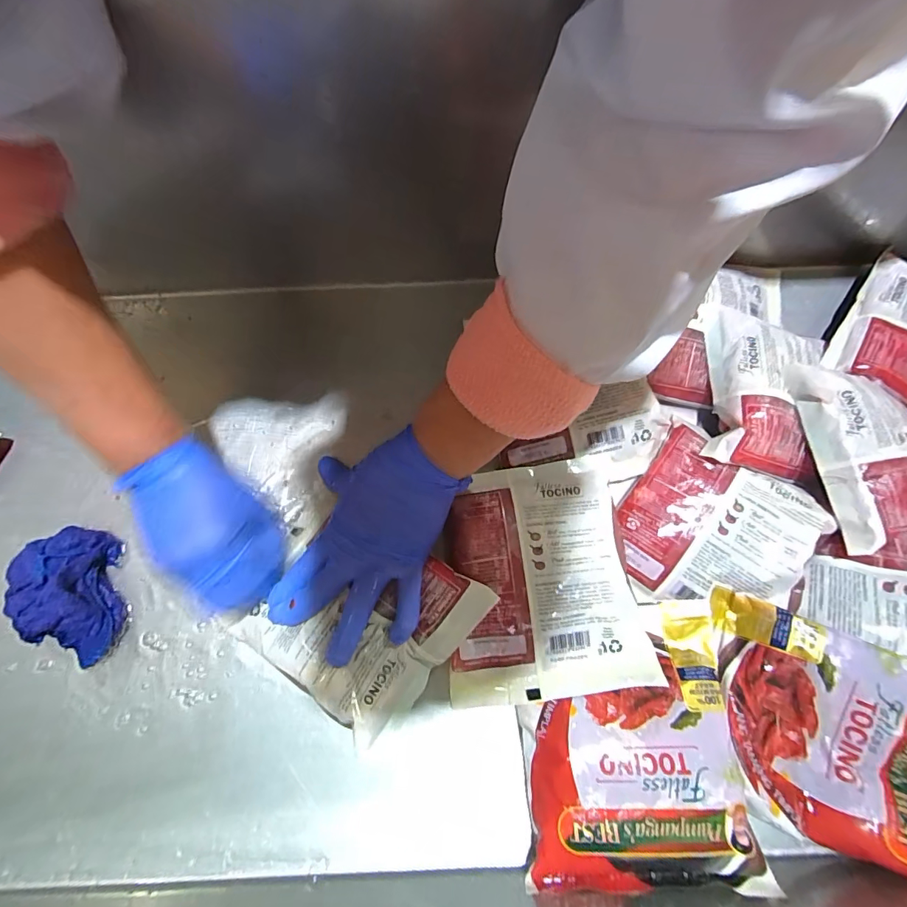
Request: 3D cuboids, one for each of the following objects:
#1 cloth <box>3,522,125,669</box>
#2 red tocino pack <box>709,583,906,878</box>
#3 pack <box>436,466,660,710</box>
[{"bbox_3d":[-0.294,0.109,0.336,0.060,0.045,0.104,-14,74,-3],"label":"cloth"},{"bbox_3d":[0.241,0.179,0.288,0.152,0.044,0.123,25,76,8],"label":"red tocino pack"},{"bbox_3d":[0.063,0.091,0.335,0.136,0.019,0.163,-6,74,-1],"label":"pack"}]

